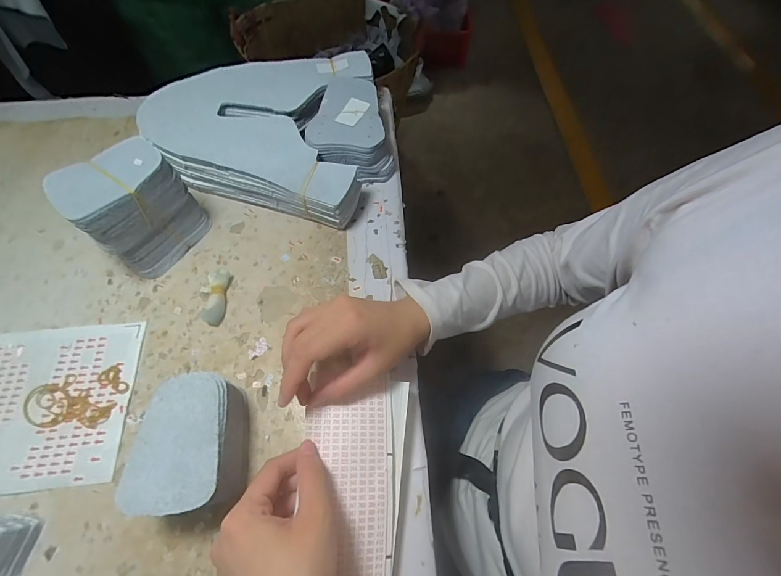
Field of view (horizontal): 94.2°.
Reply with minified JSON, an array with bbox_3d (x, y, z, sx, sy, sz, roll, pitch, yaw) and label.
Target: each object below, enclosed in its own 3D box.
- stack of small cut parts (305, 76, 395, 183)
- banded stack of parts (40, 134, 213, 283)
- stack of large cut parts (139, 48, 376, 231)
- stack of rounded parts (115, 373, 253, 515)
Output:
[{"bbox_3d":[-0.050,-0.197,0.455,0.098,0.057,0.129,-5,63,-3],"label":"stack of small cut parts"},{"bbox_3d":[-0.252,-0.079,0.368,0.060,0.110,0.094,37,68,18],"label":"banded stack of parts"},{"bbox_3d":[-0.153,-0.204,0.460,0.276,0.059,0.233,12,63,6],"label":"stack of large cut parts"},{"bbox_3d":[-0.157,0.124,0.291,0.066,0.063,0.094,-11,63,-5],"label":"stack of rounded parts"}]

